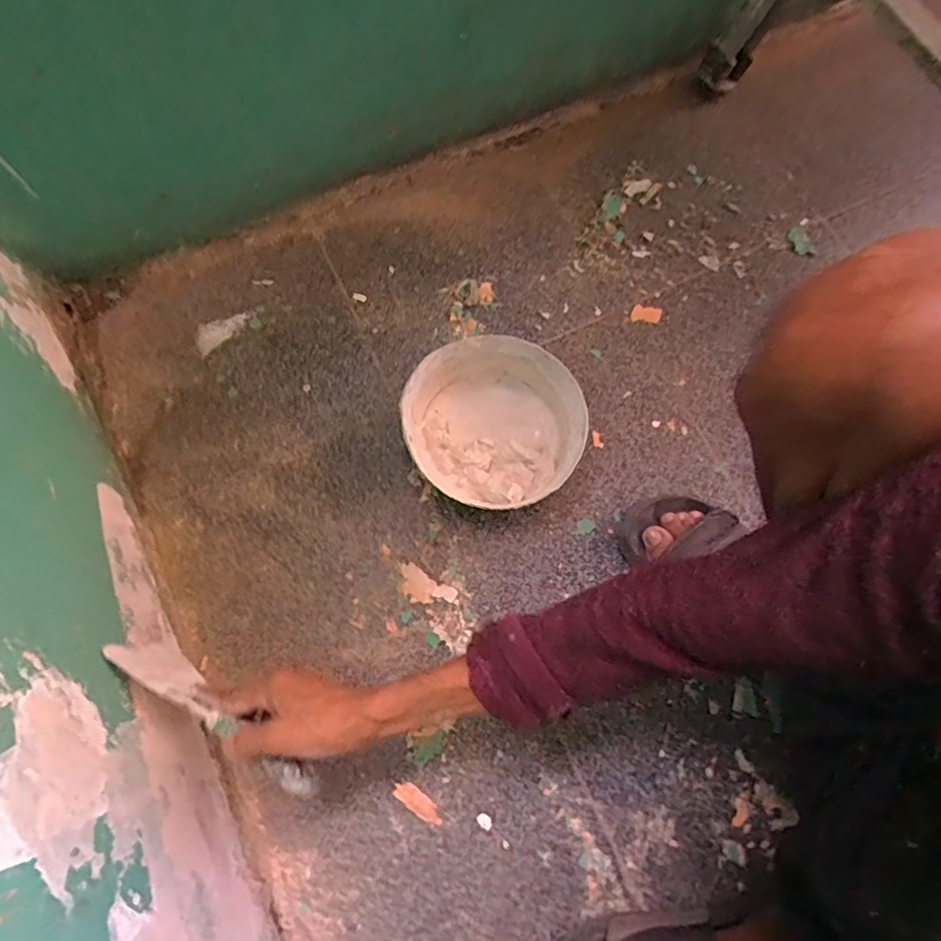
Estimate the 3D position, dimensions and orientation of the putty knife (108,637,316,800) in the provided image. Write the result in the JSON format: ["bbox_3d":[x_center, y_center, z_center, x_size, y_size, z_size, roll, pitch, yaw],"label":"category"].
[{"bbox_3d":[-0.212,0.208,0.474,0.197,0.090,0.015,32,76,10],"label":"putty knife"}]

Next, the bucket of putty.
[{"bbox_3d":[0.026,-0.050,0.604,0.185,0.075,0.169,1,75,-2],"label":"bucket of putty"}]

